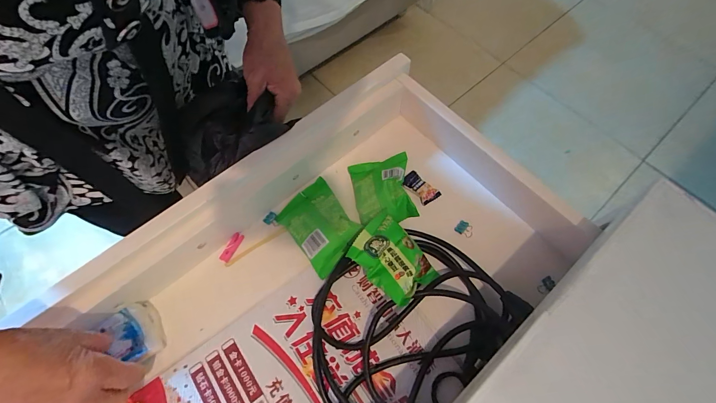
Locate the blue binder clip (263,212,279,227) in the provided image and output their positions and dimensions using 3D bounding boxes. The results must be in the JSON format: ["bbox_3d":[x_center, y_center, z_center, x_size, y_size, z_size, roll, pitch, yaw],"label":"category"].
[{"bbox_3d":[-0.104,0.023,0.399,0.018,0.006,0.016,33,71,15],"label":"blue binder clip"}]

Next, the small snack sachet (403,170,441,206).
[{"bbox_3d":[0.077,-0.017,0.407,0.024,0.011,0.047,-41,69,-16],"label":"small snack sachet"}]

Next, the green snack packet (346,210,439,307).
[{"bbox_3d":[0.034,0.059,0.343,0.069,0.024,0.087,-34,77,-25],"label":"green snack packet"}]

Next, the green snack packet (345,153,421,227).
[{"bbox_3d":[0.028,-0.016,0.390,0.067,0.029,0.083,-7,64,-1],"label":"green snack packet"}]

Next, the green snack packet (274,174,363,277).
[{"bbox_3d":[-0.044,0.027,0.382,0.069,0.026,0.094,-37,70,-14],"label":"green snack packet"}]

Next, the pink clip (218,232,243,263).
[{"bbox_3d":[-0.148,0.053,0.385,0.014,0.006,0.035,18,66,11],"label":"pink clip"}]

